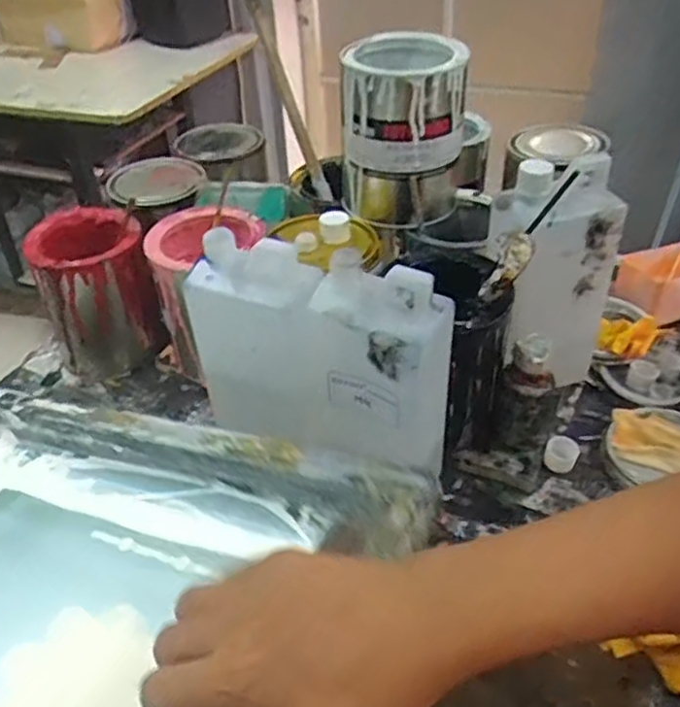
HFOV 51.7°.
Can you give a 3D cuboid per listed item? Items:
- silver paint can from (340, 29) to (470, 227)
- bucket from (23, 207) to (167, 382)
[{"bbox_3d":[0.056,-0.196,0.627,0.103,0.142,0.099,-2,39,1],"label":"silver paint can"},{"bbox_3d":[-0.247,-0.059,0.718,0.099,0.147,0.093,-2,39,1],"label":"bucket"}]

